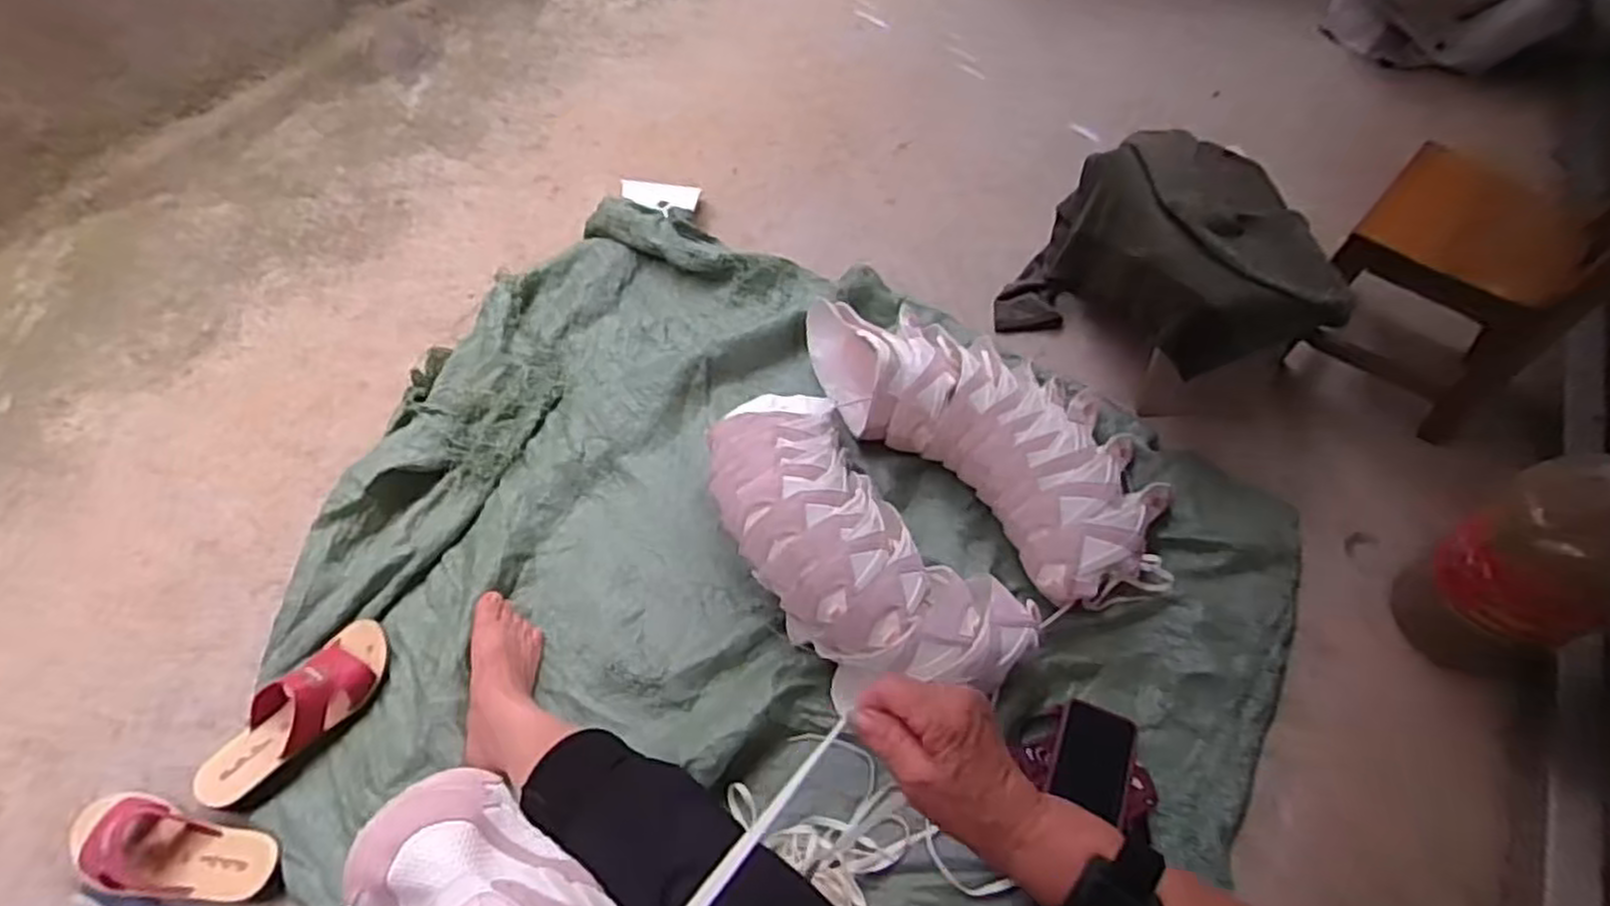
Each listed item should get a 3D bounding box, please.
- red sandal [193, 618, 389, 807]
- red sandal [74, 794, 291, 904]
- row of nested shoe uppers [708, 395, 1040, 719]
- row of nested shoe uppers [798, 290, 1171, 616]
[{"bbox_3d":[-0.571,0.284,0.892,0.089,0.068,0.228,30,59,21],"label":"red sandal"},{"bbox_3d":[-0.642,0.405,0.803,0.227,0.058,0.085,11,54,9],"label":"red sandal"},{"bbox_3d":[0.046,0.126,0.963,0.202,0.144,0.449,-35,65,-24],"label":"row of nested shoe uppers"},{"bbox_3d":[0.244,-0.041,1.090,0.241,0.143,0.583,-34,60,-23],"label":"row of nested shoe uppers"}]

